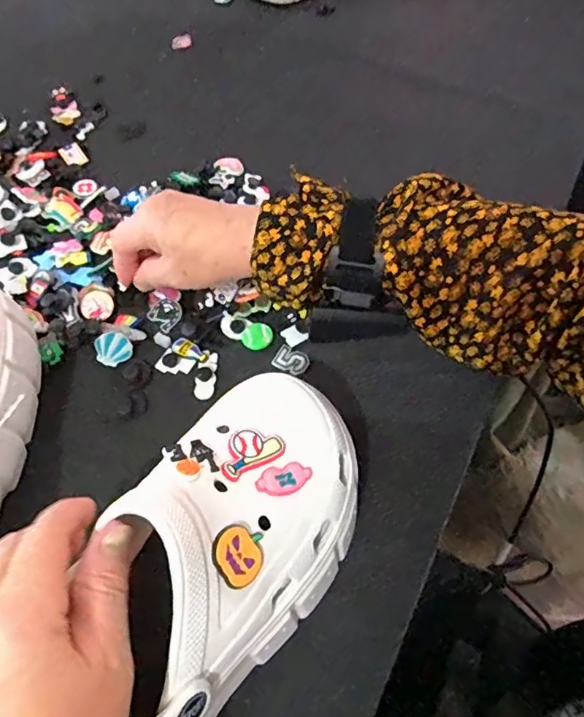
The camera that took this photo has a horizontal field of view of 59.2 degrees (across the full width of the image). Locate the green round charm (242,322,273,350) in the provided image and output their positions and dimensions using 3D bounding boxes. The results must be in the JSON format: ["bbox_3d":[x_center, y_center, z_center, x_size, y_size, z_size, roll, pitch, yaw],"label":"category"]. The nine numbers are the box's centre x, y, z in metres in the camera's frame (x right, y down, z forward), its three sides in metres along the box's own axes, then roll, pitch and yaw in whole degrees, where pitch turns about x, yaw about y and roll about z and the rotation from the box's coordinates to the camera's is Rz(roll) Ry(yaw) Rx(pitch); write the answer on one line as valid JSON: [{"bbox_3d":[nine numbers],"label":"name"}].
[{"bbox_3d":[-0.027,-0.018,0.397,0.023,0.005,0.024,0,60,-1],"label":"green round charm"}]

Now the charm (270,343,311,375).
[{"bbox_3d":[0.000,0.001,0.391,0.026,0.004,0.021,21,62,11],"label":"charm"}]

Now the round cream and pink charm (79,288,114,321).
[{"bbox_3d":[-0.156,-0.043,0.408,0.025,0.004,0.032,-37,67,-20],"label":"round cream and pink charm"}]

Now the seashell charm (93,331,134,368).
[{"bbox_3d":[-0.135,-0.008,0.387,0.026,0.004,0.027,2,75,-6],"label":"seashell charm"}]

